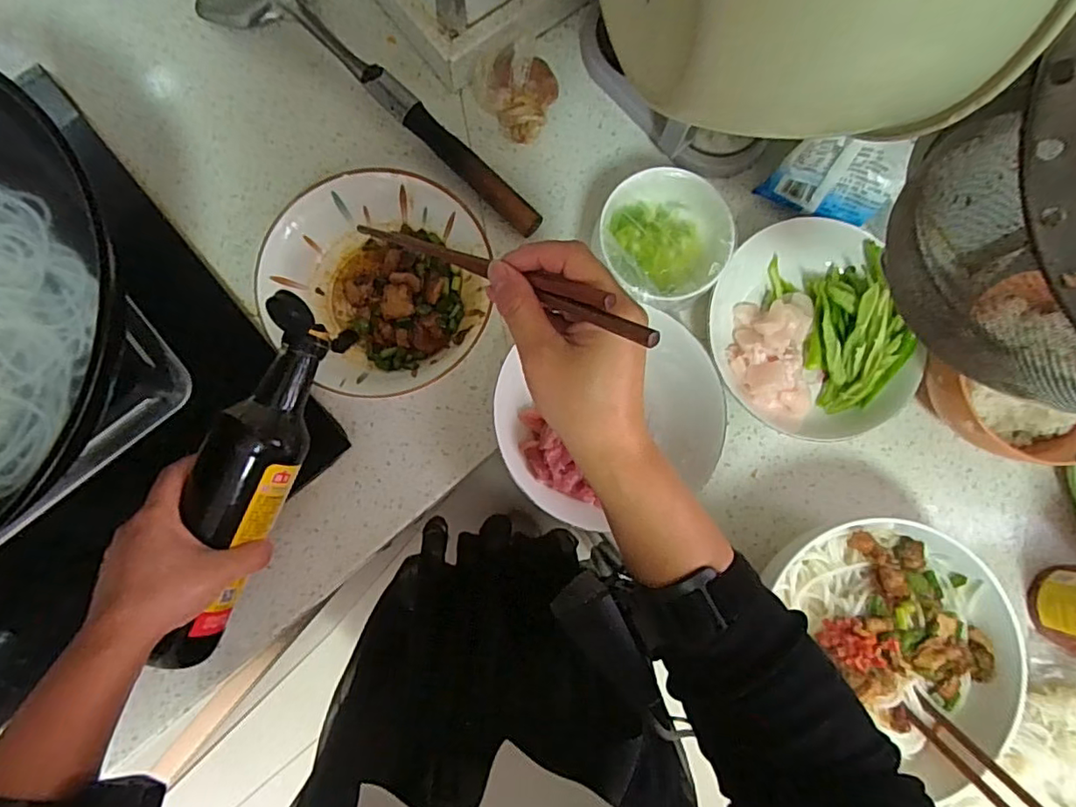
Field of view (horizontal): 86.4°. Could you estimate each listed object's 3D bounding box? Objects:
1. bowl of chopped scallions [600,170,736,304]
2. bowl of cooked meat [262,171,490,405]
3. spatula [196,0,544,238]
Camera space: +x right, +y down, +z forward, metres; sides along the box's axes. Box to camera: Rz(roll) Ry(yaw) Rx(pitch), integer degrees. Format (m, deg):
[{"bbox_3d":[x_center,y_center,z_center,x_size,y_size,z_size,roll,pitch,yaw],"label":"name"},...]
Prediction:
[{"bbox_3d":[0.100,-0.131,0.472,0.102,0.055,0.102,0,84,-3],"label":"bowl of chopped scallions"},{"bbox_3d":[-0.126,-0.092,0.460,0.166,0.053,0.172,0,84,-3],"label":"bowl of cooked meat"},{"bbox_3d":[-0.131,-0.272,0.485,0.361,0.038,0.089,39,83,1],"label":"spatula"}]

